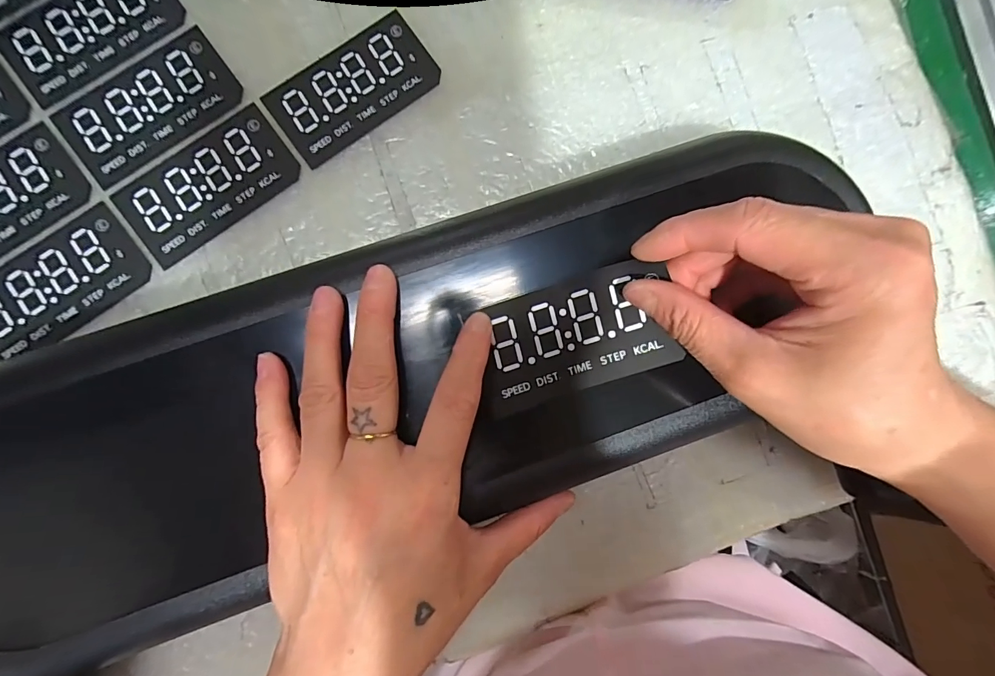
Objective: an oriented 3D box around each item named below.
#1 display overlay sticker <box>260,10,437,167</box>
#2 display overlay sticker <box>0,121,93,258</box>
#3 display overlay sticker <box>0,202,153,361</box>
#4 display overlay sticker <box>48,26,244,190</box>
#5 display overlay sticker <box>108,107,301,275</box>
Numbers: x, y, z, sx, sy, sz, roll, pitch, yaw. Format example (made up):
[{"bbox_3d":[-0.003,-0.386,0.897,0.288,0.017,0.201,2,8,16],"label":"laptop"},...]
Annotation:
[{"bbox_3d":[-0.080,-0.140,0.240,0.090,0.004,0.047,-37,91,-4],"label":"display overlay sticker"},{"bbox_3d":[-0.265,-0.070,0.226,0.091,0.004,0.049,-35,92,-4],"label":"display overlay sticker"},{"bbox_3d":[-0.234,-0.027,0.226,0.091,0.004,0.048,-34,91,-4],"label":"display overlay sticker"},{"bbox_3d":[-0.189,-0.126,0.232,0.091,0.004,0.049,-34,91,-4],"label":"display overlay sticker"},{"bbox_3d":[-0.157,-0.084,0.233,0.091,0.004,0.048,-36,91,-4],"label":"display overlay sticker"}]

